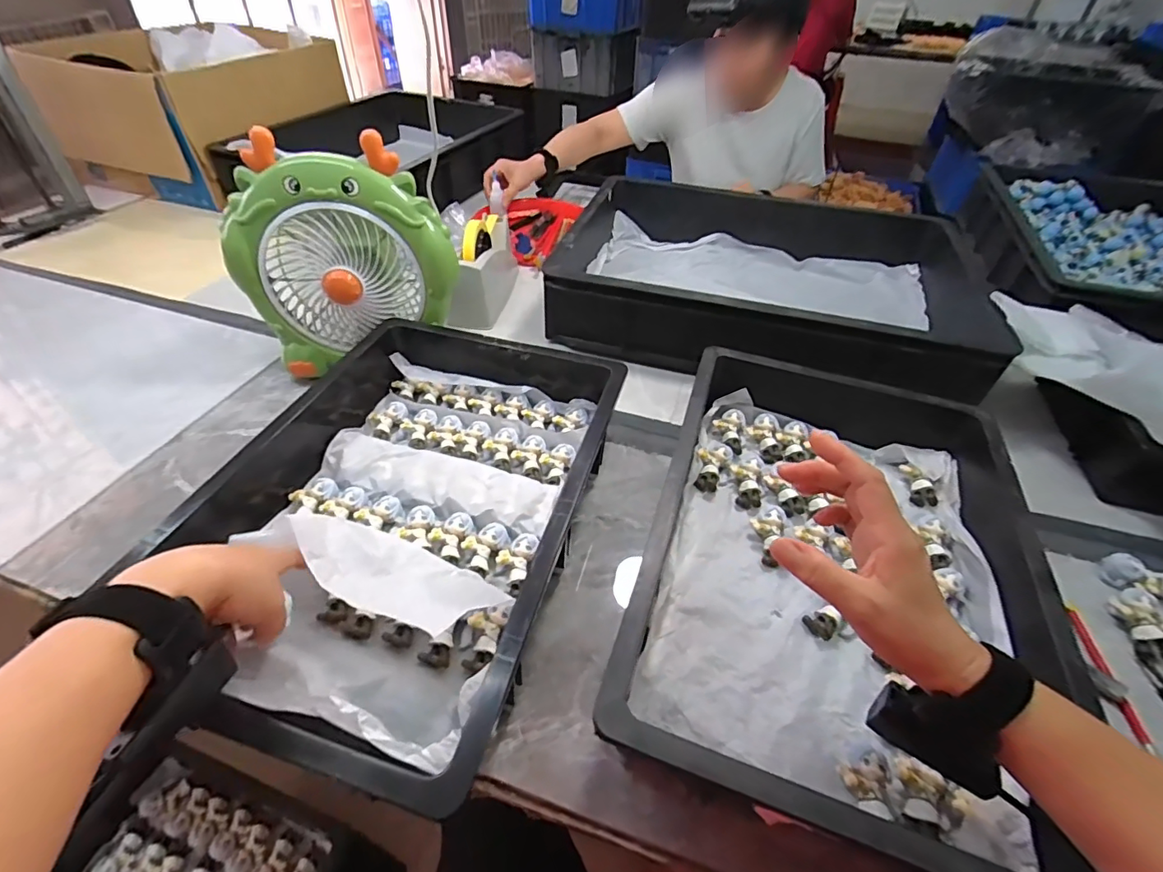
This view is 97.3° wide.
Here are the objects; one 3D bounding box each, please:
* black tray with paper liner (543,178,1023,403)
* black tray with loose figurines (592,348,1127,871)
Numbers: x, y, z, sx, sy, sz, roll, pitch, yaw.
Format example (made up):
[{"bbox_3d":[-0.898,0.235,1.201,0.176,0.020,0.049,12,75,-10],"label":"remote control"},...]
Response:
[{"bbox_3d":[0.274,-0.242,0.770,0.568,0.122,0.387,15,46,12],"label":"black tray with paper liner"},{"bbox_3d":[0.217,0.104,0.455,0.298,0.104,0.440,15,46,12],"label":"black tray with loose figurines"}]

